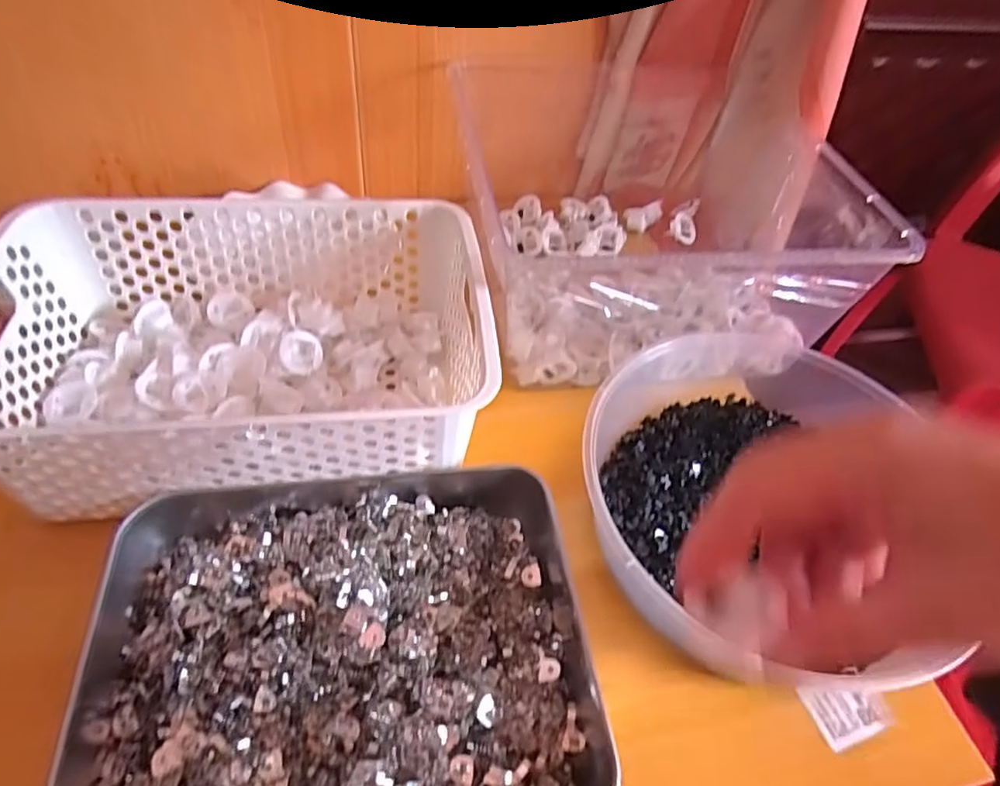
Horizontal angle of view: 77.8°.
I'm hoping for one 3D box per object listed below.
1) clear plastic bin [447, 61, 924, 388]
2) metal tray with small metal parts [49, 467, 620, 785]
[{"bbox_3d":[0.146,-0.161,0.567,0.308,0.149,0.298,-2,50,-8],"label":"clear plastic bin"},{"bbox_3d":[-0.083,0.138,0.338,0.254,0.033,0.202,-3,51,-9],"label":"metal tray with small metal parts"}]

